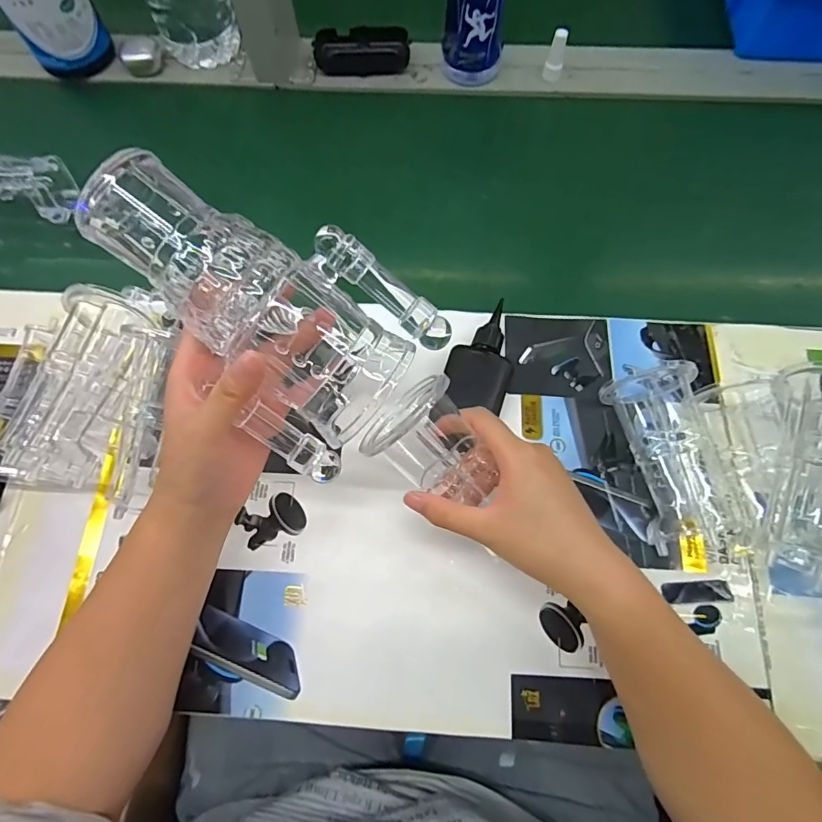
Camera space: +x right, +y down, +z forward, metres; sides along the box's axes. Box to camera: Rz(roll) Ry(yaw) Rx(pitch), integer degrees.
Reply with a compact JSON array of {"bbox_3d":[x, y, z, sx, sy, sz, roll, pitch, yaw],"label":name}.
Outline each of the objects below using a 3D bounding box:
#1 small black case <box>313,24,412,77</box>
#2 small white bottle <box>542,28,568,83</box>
[{"bbox_3d":[-0.057,-0.429,0.570,0.109,0.029,0.047,3,69,2],"label":"small black case"},{"bbox_3d":[0.165,-0.404,0.546,0.020,0.049,0.015,15,70,6],"label":"small white bottle"}]

